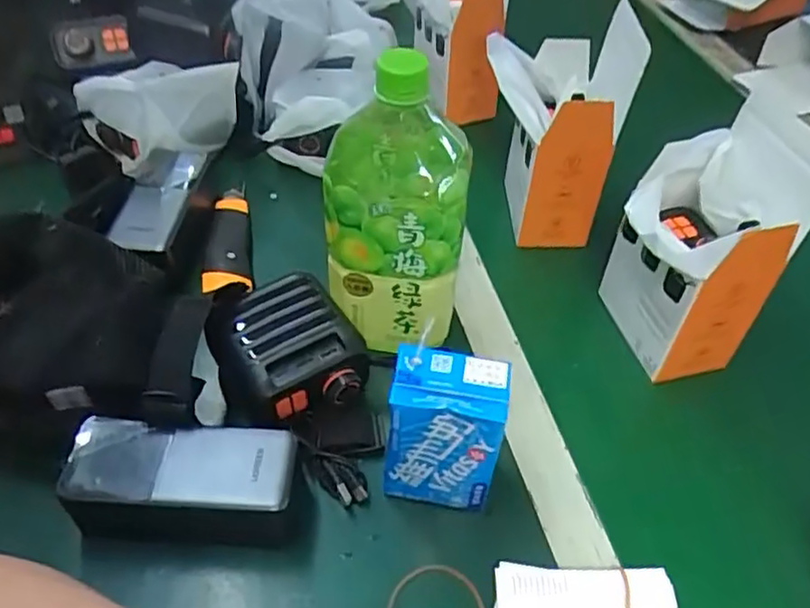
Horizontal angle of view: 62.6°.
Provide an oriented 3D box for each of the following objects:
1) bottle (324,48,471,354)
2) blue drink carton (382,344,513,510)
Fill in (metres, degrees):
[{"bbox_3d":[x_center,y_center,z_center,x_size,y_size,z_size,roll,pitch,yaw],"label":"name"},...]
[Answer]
[{"bbox_3d":[-0.005,-0.068,0.447,0.091,0.203,0.082,9,46,6],"label":"bottle"},{"bbox_3d":[0.022,0.078,0.400,0.067,0.108,0.039,8,46,5],"label":"blue drink carton"}]

